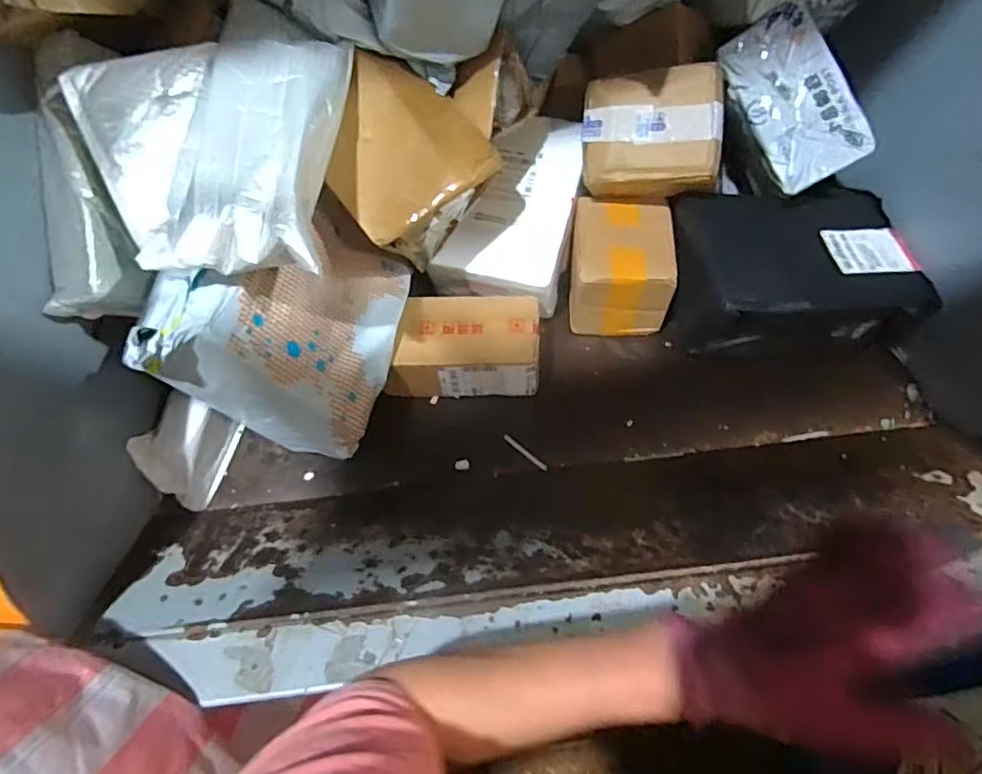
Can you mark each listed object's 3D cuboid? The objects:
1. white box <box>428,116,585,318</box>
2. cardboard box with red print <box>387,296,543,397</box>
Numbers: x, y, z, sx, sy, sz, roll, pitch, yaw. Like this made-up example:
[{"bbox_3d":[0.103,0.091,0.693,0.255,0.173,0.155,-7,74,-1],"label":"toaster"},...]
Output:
[{"bbox_3d":[0.036,-0.249,0.838,0.168,0.090,0.264,14,82,5],"label":"white box"},{"bbox_3d":[-0.036,-0.050,0.787,0.194,0.088,0.121,-1,57,1],"label":"cardboard box with red print"}]

